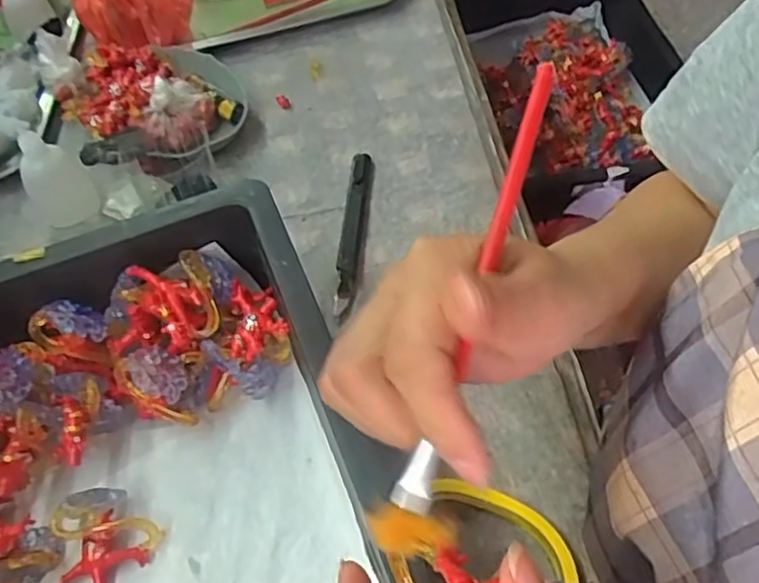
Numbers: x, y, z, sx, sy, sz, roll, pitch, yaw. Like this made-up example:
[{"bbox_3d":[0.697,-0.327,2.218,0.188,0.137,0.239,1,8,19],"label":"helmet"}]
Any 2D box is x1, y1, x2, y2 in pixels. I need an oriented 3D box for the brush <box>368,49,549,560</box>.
[{"bbox_3d":[0.032,0.001,0.211,0.023,0.007,0.161,15,77,15],"label":"brush"}]

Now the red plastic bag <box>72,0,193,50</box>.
[{"bbox_3d":[-0.236,-0.284,0.649,0.107,0.073,0.120,-21,55,-11],"label":"red plastic bag"}]

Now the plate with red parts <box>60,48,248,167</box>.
[{"bbox_3d":[-0.188,-0.160,0.574,0.143,0.054,0.157,-2,54,3],"label":"plate with red parts"}]

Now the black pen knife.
[{"bbox_3d":[-0.019,-0.048,0.507,0.017,0.012,0.154,2,54,6],"label":"black pen knife"}]

